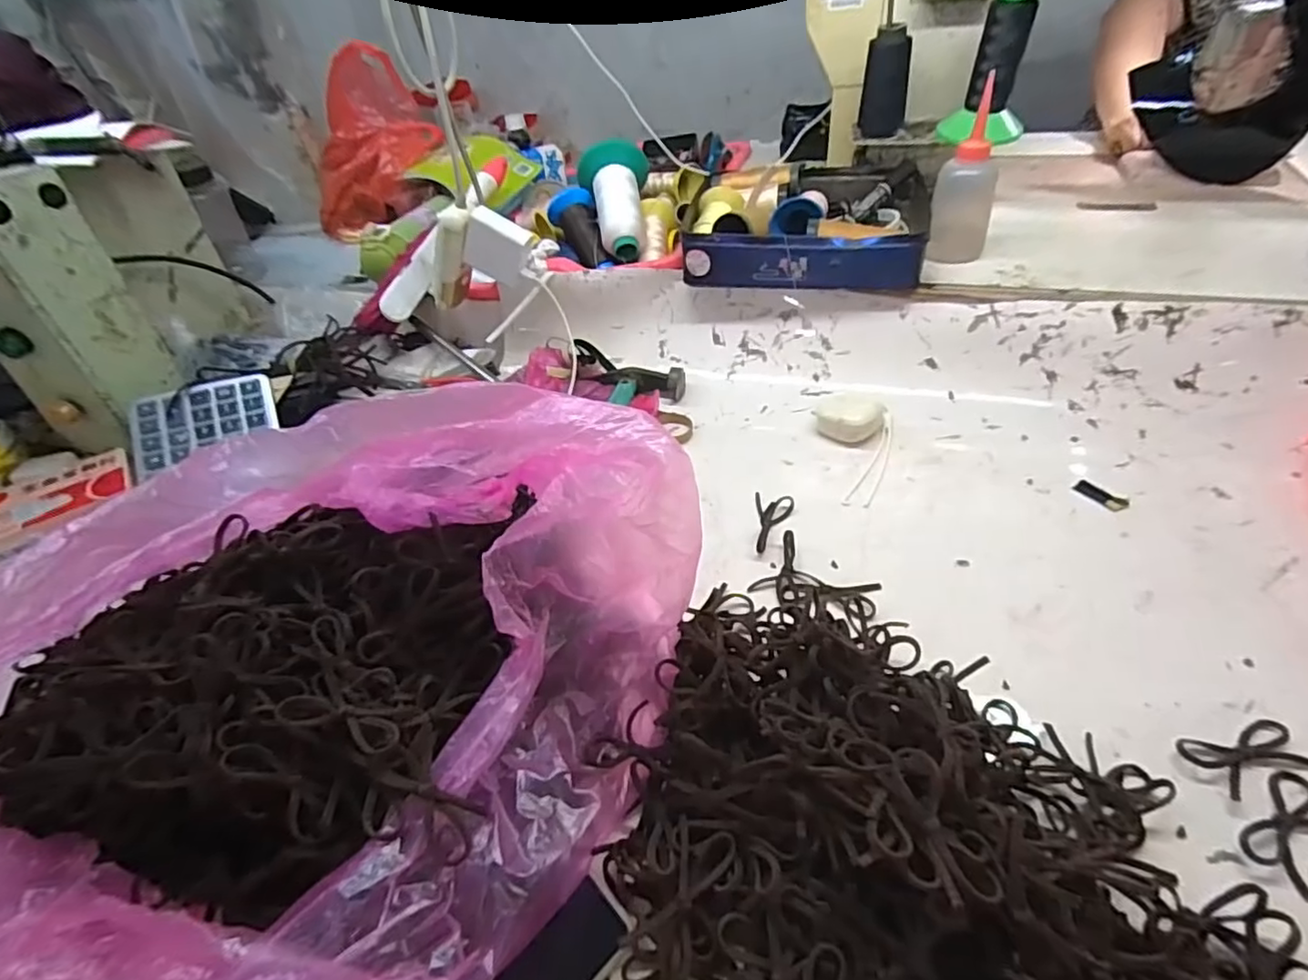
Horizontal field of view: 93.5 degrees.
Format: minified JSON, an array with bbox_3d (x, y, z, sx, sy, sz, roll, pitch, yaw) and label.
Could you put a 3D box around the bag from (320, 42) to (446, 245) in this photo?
[{"bbox_3d":[-0.454,-0.543,0.979,0.219,0.224,0.182,-16,44,-10],"label":"bag"}]

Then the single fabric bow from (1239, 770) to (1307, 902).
[{"bbox_3d":[0.358,0.189,0.342,0.069,0.004,0.043,-23,46,-16],"label":"single fabric bow"}]

